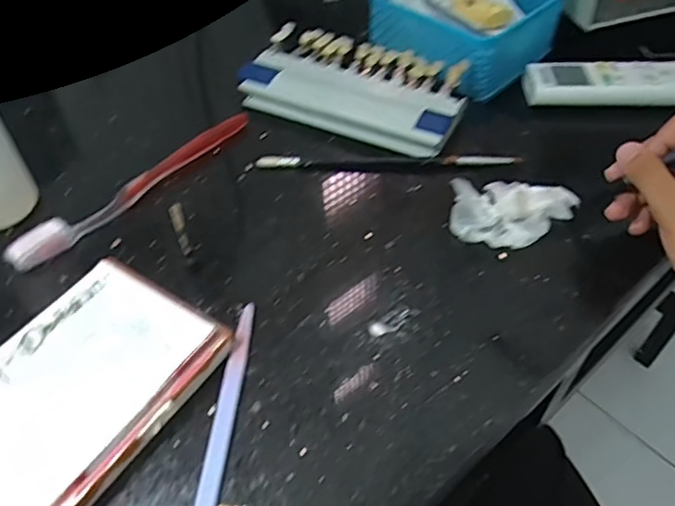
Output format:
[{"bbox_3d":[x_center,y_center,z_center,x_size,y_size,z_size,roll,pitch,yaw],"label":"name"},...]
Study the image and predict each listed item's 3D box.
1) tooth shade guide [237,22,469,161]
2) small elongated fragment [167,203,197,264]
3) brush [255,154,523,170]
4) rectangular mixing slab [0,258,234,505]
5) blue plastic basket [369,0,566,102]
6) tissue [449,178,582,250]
[{"bbox_3d":[0.014,-0.134,0.458,0.169,0.023,0.097,17,52,18],"label":"tooth shade guide"},{"bbox_3d":[-0.088,-0.006,0.335,0.007,0.056,0.008,-18,50,-11],"label":"small elongated fragment"},{"bbox_3d":[0.035,-0.066,0.413,0.181,0.014,0.009,-1,49,4],"label":"brush"},{"bbox_3d":[-0.133,0.073,0.279,0.091,0.021,0.150,24,55,23],"label":"rectangular mixing slab"},{"bbox_3d":[0.117,-0.207,0.516,0.125,0.057,0.143,36,58,27],"label":"blue plastic basket"},{"bbox_3d":[0.111,-0.027,0.370,0.075,0.014,0.055,7,50,10],"label":"tissue"}]

